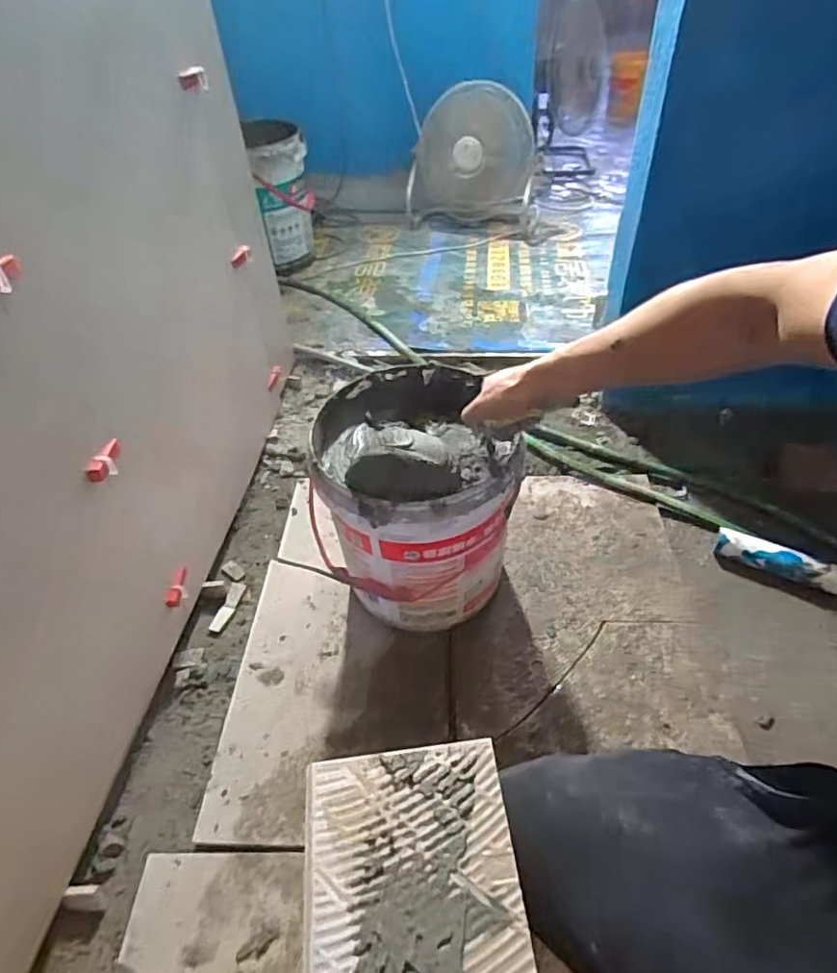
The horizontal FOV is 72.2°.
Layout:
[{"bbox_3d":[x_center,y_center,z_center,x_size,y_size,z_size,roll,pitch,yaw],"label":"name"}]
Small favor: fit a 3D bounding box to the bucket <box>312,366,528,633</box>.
[{"bbox_3d":[-0.020,0.006,0.917,0.261,0.373,0.307,-14,46,-9],"label":"bucket"}]

